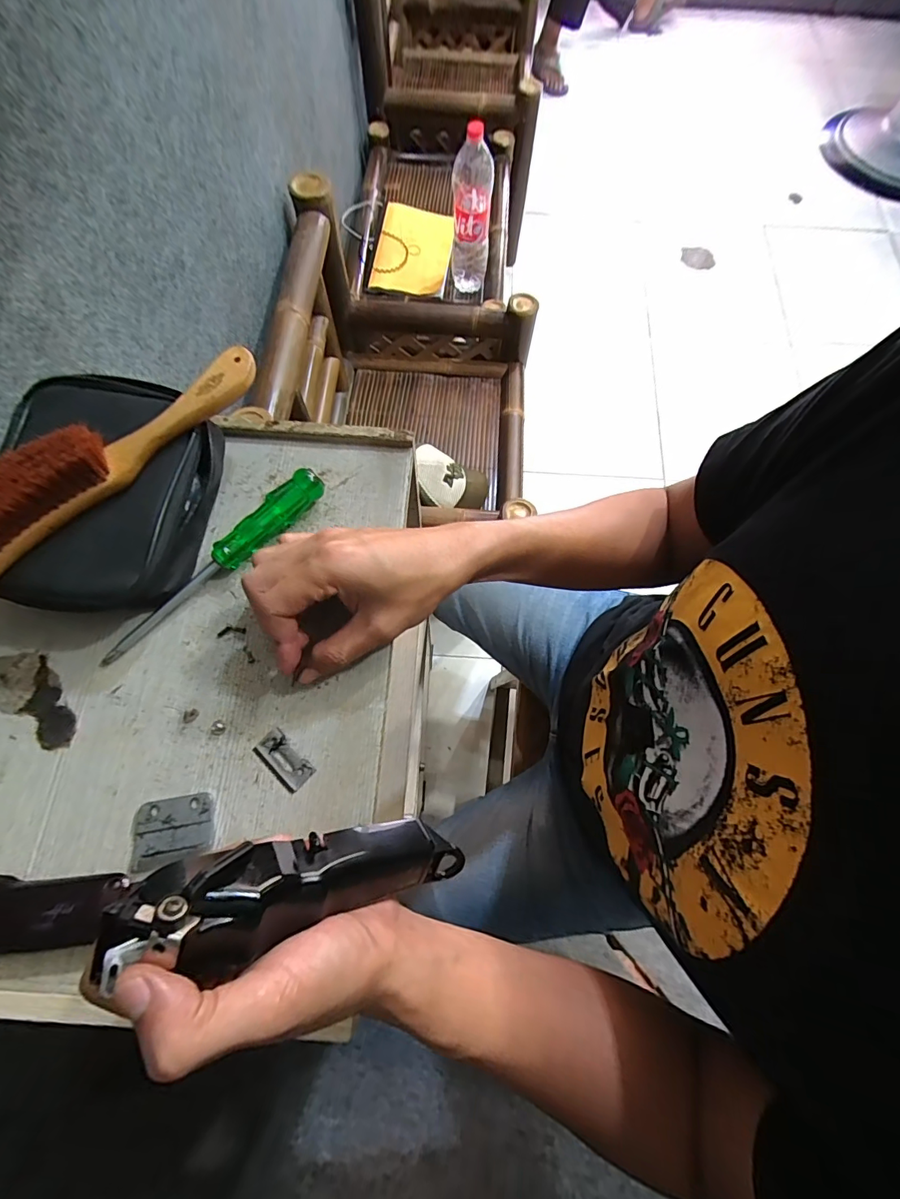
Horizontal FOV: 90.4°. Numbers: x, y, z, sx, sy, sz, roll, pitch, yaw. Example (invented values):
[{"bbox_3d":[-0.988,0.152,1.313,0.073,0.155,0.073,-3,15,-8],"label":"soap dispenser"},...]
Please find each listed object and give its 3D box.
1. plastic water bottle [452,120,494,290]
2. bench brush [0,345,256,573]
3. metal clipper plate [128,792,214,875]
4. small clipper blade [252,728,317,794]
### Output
[{"bbox_3d":[0.052,-0.916,1.070,0.093,0.323,0.085,2,72,0],"label":"plastic water bottle"},{"bbox_3d":[-0.236,-0.089,0.282,0.044,0.037,0.263,39,76,11],"label":"bench brush"},{"bbox_3d":[-0.174,0.145,0.280,0.048,0.005,0.038,-12,73,-4],"label":"metal clipper plate"},{"bbox_3d":[-0.110,0.106,0.294,0.040,0.004,0.021,42,77,12],"label":"small clipper blade"}]

